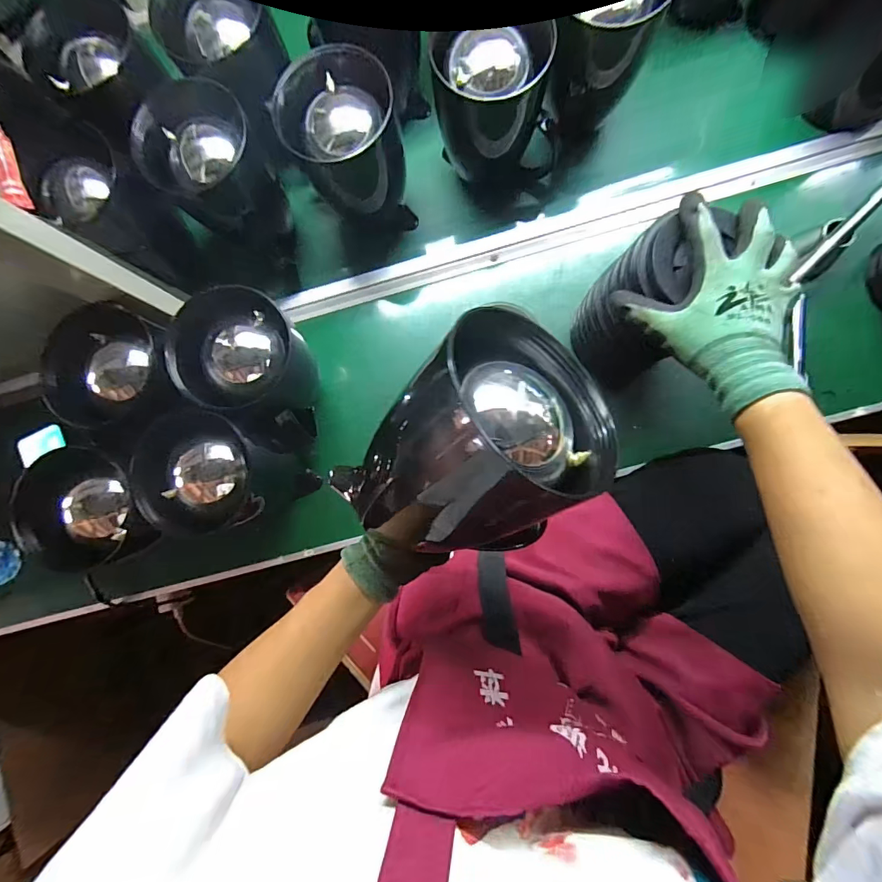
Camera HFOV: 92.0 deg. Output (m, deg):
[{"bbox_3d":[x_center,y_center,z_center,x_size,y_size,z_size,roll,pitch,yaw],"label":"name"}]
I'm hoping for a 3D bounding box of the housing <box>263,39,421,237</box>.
[{"bbox_3d":[-0.115,-0.368,0.536,0.124,0.181,0.133,0,85,5],"label":"housing"}]

